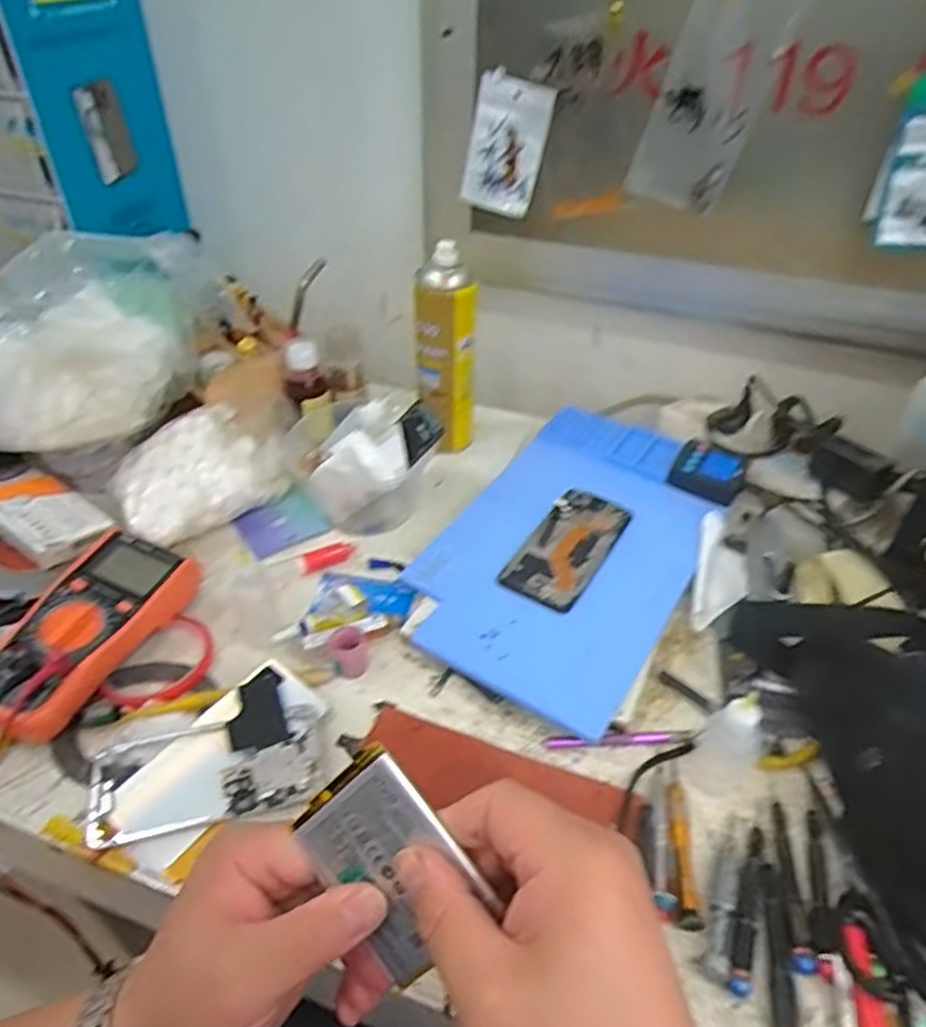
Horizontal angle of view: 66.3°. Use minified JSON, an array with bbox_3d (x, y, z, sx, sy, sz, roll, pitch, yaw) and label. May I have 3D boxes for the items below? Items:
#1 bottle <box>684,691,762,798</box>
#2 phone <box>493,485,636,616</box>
[{"bbox_3d":[0.189,0.152,0.496,0.042,0.092,0.034,-29,49,-30],"label":"bottle"},{"bbox_3d":[0.100,0.028,0.664,0.071,0.007,0.155,21,45,22],"label":"phone"}]

